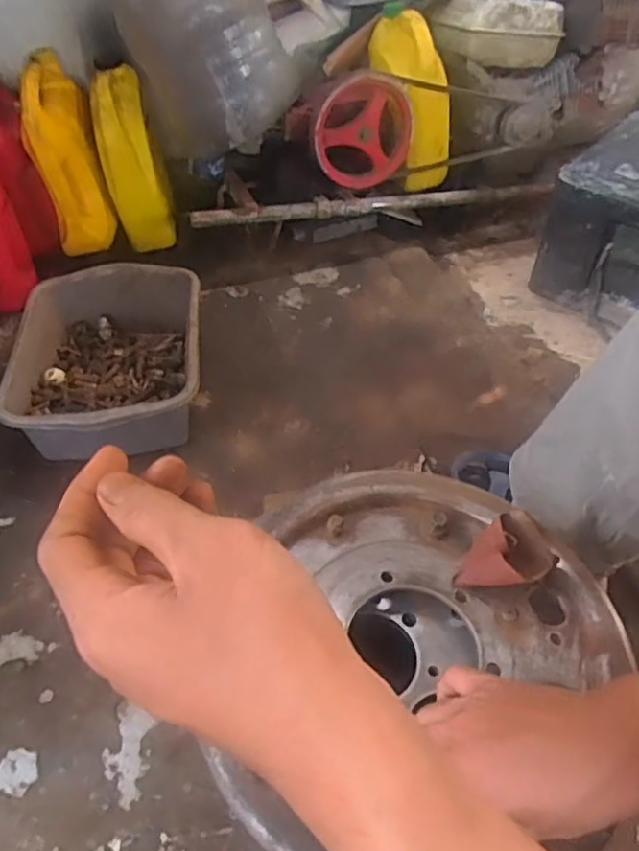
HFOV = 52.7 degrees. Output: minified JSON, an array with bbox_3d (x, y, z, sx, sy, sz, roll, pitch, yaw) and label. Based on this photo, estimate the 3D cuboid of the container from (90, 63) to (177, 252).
[{"bbox_3d":[-0.347,-0.486,1.185,0.101,0.281,0.145,-14,49,-14],"label":"container"}]

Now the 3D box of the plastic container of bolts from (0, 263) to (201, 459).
[{"bbox_3d":[-0.303,-0.086,0.954,0.259,0.120,0.337,-5,47,-5],"label":"plastic container of bolts"}]

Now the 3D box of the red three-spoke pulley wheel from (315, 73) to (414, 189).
[{"bbox_3d":[0.082,-0.503,1.111,0.184,0.179,0.023,-16,49,-15],"label":"red three-spoke pulley wheel"}]

